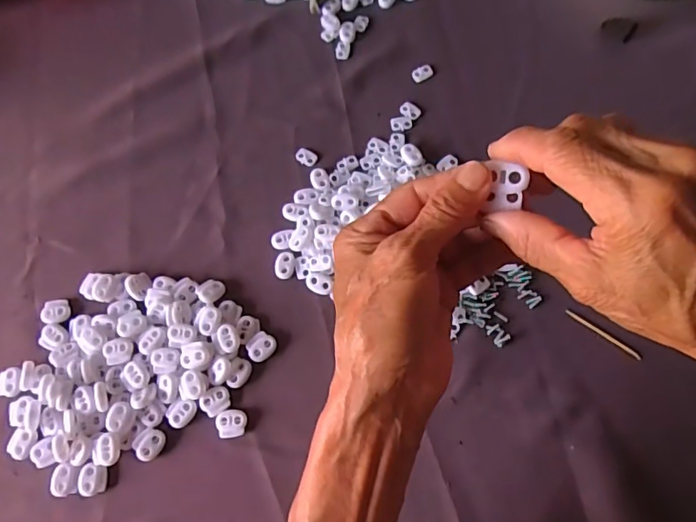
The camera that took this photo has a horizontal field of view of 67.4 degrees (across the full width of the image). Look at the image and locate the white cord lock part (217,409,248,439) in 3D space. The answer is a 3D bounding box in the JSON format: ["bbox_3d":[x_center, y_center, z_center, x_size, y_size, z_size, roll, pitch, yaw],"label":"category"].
[{"bbox_3d":[-0.086,0.120,0.385,0.022,0.004,0.020,-5,70,0],"label":"white cord lock part"}]

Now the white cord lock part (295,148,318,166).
[{"bbox_3d":[-0.037,-0.092,0.460,0.019,0.004,0.014,22,72,10],"label":"white cord lock part"}]

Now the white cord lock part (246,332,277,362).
[{"bbox_3d":[-0.068,0.066,0.402,0.019,0.004,0.022,37,75,14],"label":"white cord lock part"}]

